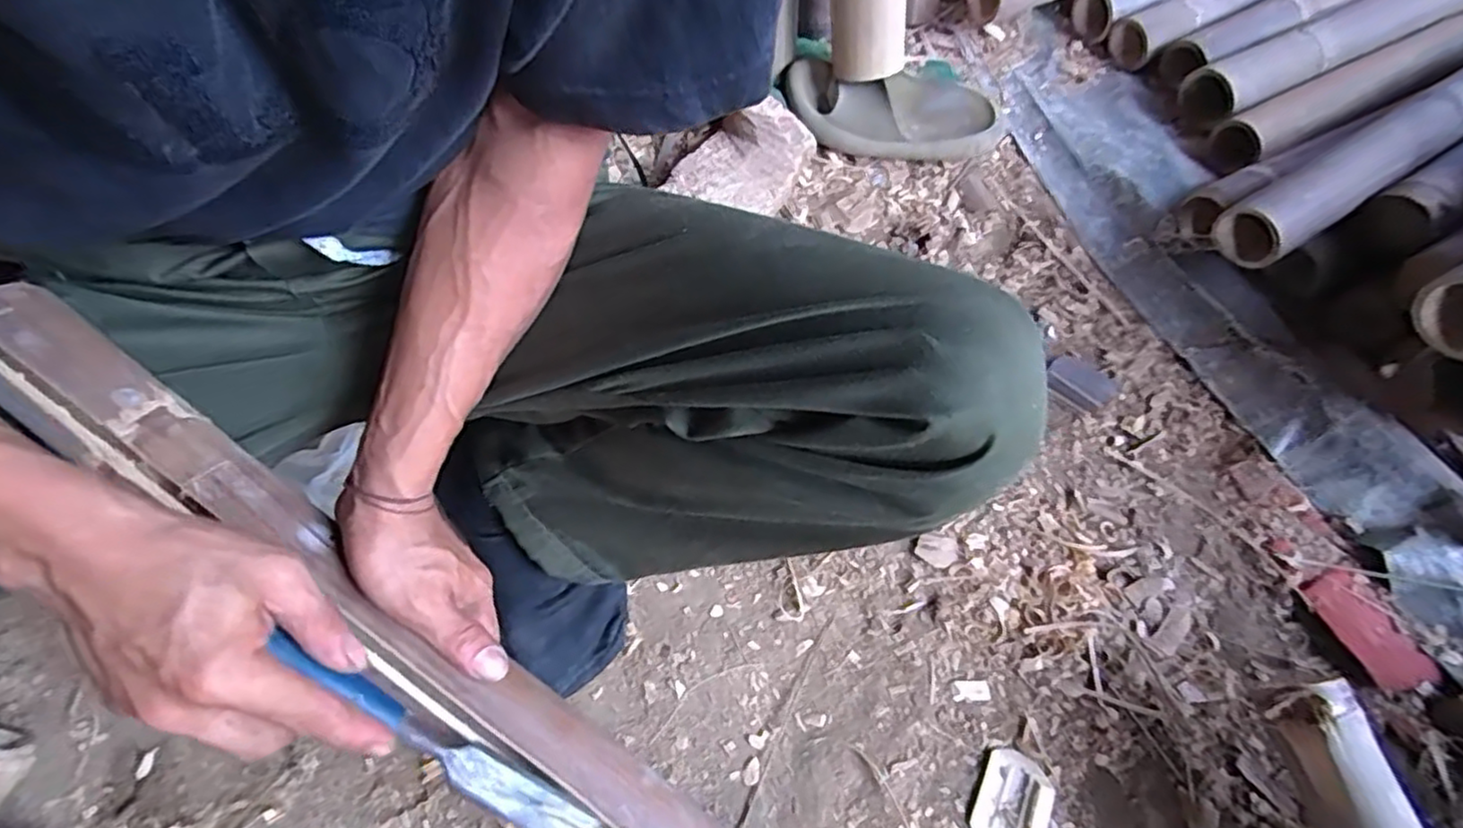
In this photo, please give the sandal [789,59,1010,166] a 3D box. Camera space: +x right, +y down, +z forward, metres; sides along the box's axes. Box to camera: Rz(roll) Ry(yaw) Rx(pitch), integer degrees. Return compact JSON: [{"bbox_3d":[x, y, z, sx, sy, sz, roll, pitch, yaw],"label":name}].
[{"bbox_3d":[0.184,-0.340,0.764,0.244,0.063,0.111,4,63,2],"label":"sandal"}]

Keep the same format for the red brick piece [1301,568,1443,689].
[{"bbox_3d":[0.490,0.167,0.531,0.052,0.016,0.090,-23,65,-11],"label":"red brick piece"}]

